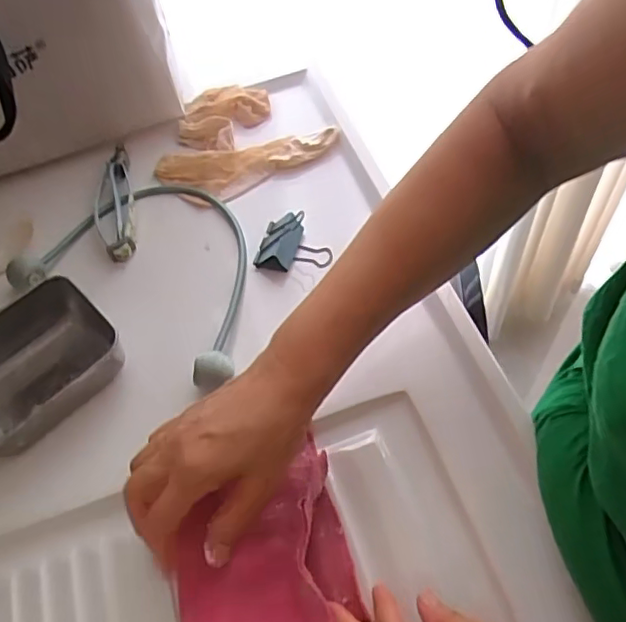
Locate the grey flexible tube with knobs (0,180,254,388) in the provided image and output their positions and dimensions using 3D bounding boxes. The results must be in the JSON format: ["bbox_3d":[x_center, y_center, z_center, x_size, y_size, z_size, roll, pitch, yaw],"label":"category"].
[{"bbox_3d":[-0.130,-0.041,0.541,0.237,0.053,0.176,25,63,20],"label":"grey flexible tube with knobs"}]

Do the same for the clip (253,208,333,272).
[{"bbox_3d":[-0.018,-0.065,0.533,0.067,0.037,0.051,7,58,10],"label":"clip"}]

